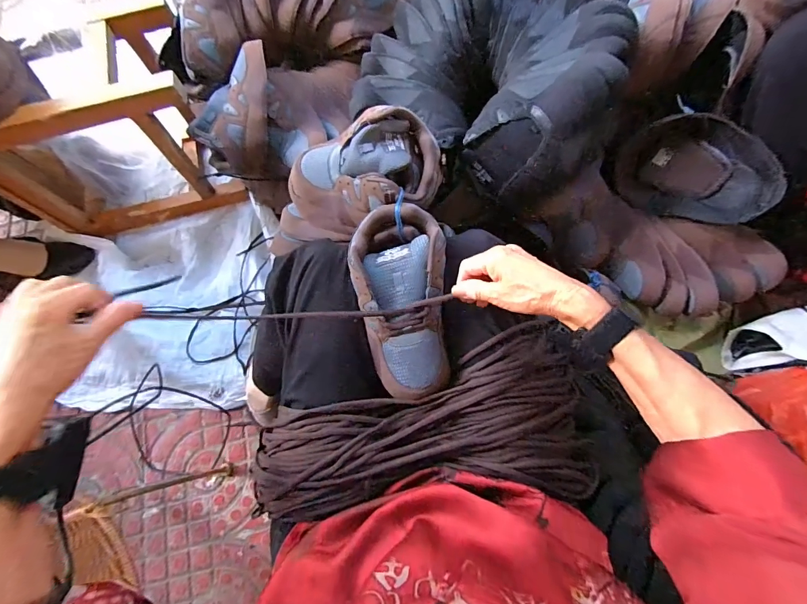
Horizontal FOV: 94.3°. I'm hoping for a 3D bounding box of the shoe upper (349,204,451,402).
[{"bbox_3d":[0.000,-0.001,0.416,0.100,0.043,0.211,-7,88,-1],"label":"shoe upper"}]

